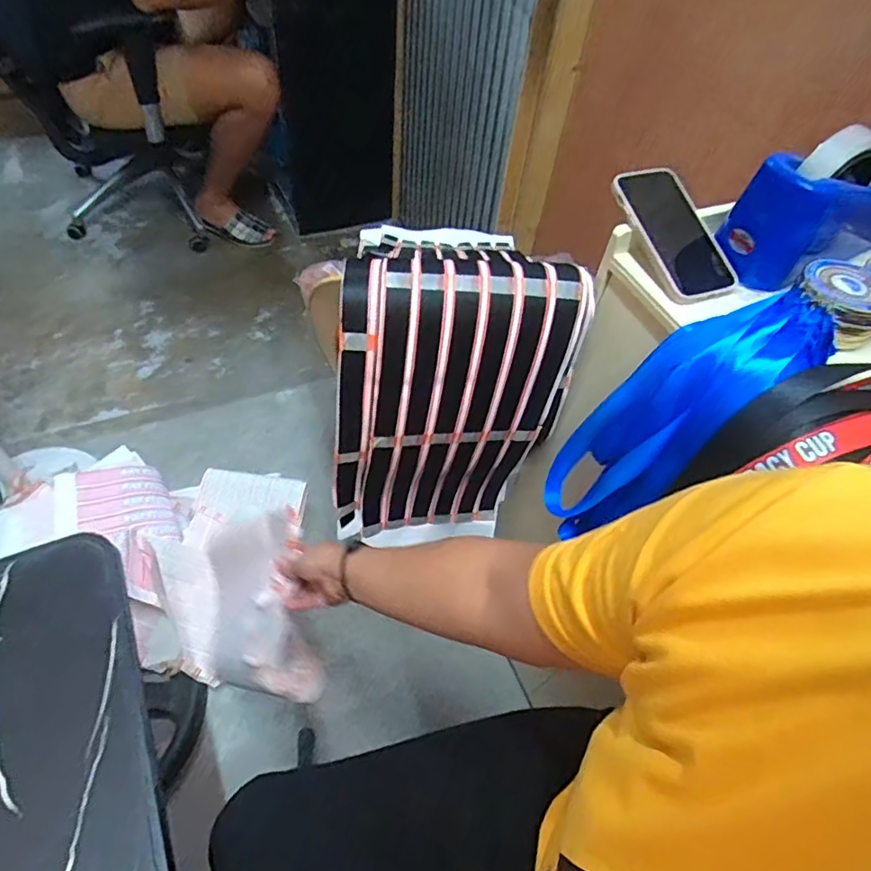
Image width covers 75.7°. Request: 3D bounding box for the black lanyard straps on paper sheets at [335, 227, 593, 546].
[{"bbox_3d":[0.011,-0.012,0.700,0.266,0.440,0.068,-1,44,-13],"label":"black lanyard straps on paper sheets"}]

